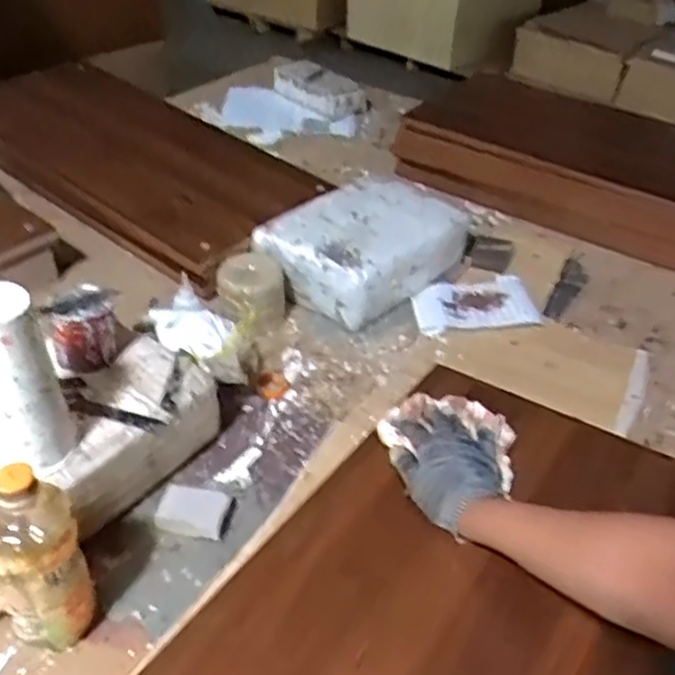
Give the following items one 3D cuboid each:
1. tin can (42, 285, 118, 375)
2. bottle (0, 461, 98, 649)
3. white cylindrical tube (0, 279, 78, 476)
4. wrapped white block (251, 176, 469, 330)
[{"bbox_3d":[-0.274,-0.010,0.743,0.072,0.076,0.064,-4,40,-13],"label":"tin can"},{"bbox_3d":[-0.243,0.187,0.565,0.069,0.200,0.058,-19,45,-27],"label":"bottle"},{"bbox_3d":[-0.280,0.039,0.600,0.074,0.170,0.066,-19,45,-27],"label":"white cylindrical tube"},{"bbox_3d":[0.047,-0.144,1.073,0.207,0.097,0.291,32,45,28],"label":"wrapped white block"}]

